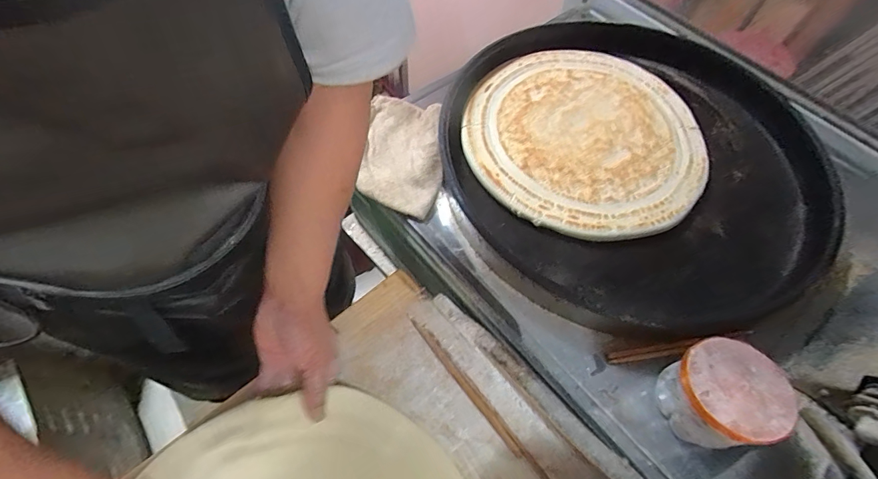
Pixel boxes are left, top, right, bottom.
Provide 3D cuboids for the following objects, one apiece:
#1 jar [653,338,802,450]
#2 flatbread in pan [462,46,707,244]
[{"bbox_3d":[0.290,0.161,0.421,0.090,0.097,0.095,1,60,-1],"label":"jar"},{"bbox_3d":[0.224,-0.170,0.627,0.360,0.024,0.360,1,60,-1],"label":"flatbread in pan"}]

